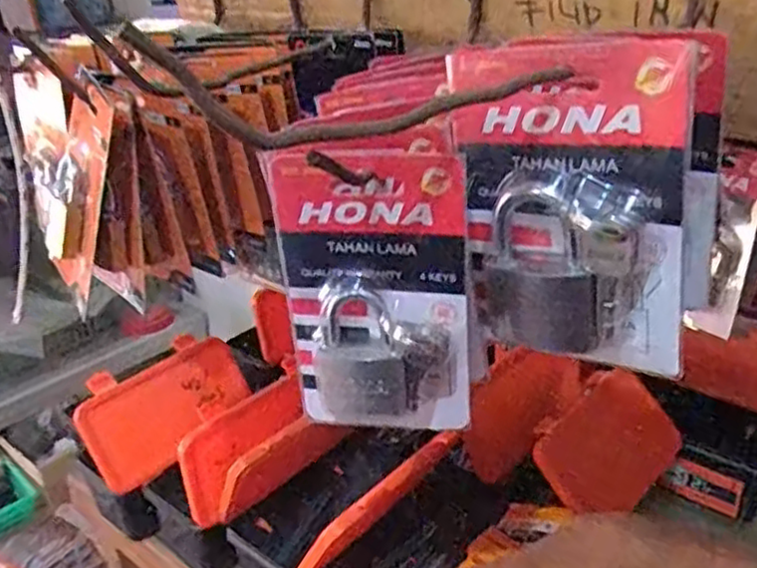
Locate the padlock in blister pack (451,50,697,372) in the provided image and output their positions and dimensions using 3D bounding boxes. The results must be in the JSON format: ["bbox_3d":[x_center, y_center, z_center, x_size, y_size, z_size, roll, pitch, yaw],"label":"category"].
[{"bbox_3d":[0.065,-0.024,0.250,0.079,0.110,0.024,17,32,38],"label":"padlock in blister pack"}]

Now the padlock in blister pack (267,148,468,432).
[{"bbox_3d":[-0.001,0.006,0.254,0.063,0.103,0.025,6,27,20],"label":"padlock in blister pack"}]

